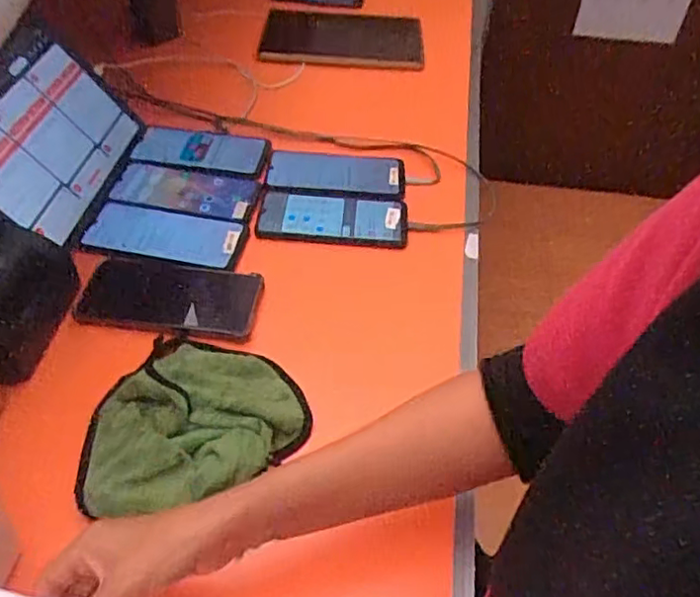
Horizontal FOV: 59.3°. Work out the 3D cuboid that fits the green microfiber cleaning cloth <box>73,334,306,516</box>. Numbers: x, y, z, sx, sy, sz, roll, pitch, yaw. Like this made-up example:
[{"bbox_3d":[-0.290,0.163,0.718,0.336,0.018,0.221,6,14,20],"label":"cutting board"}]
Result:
[{"bbox_3d":[-0.126,0.090,0.504,0.172,0.028,0.156,-10,48,-11],"label":"green microfiber cleaning cloth"}]

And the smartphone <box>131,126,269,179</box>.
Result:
[{"bbox_3d":[-0.180,-0.184,0.752,0.153,0.011,0.081,7,47,5],"label":"smartphone"}]

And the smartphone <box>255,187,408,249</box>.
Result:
[{"bbox_3d":[-0.019,-0.094,0.677,0.163,0.017,0.077,4,47,1],"label":"smartphone"}]

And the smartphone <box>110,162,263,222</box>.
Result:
[{"bbox_3d":[-0.184,-0.129,0.700,0.158,0.013,0.083,7,47,5],"label":"smartphone"}]

